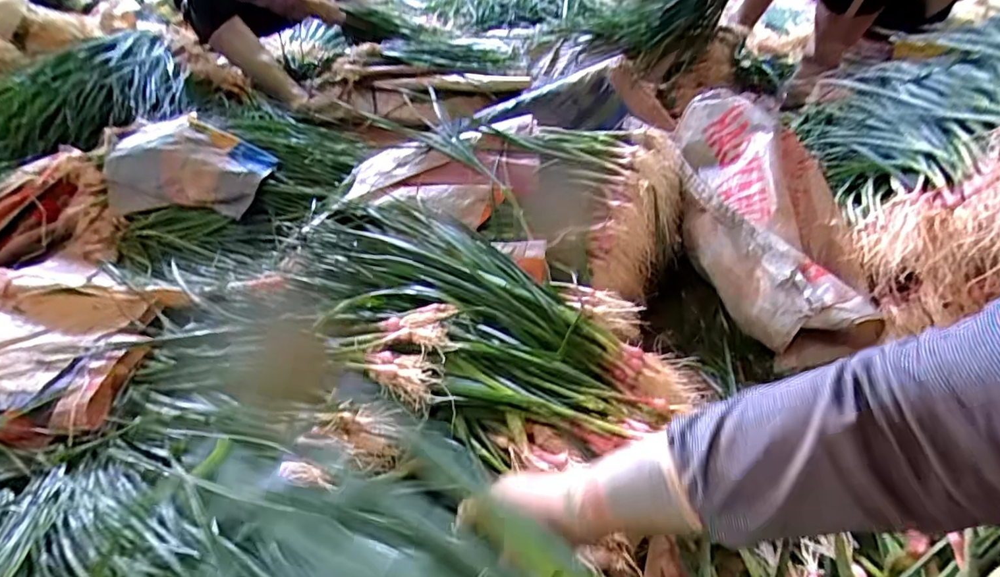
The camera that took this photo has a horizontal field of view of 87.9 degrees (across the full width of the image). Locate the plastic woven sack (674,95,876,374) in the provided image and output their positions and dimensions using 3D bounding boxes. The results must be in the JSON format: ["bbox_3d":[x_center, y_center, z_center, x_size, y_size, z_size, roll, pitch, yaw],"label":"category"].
[{"bbox_3d":[0.371,-0.112,0.727,0.199,0.125,0.461,-1,49,3],"label":"plastic woven sack"}]

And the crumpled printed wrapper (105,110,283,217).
[{"bbox_3d":[-0.668,-0.268,1.105,0.462,0.077,0.238,5,72,14],"label":"crumpled printed wrapper"}]

